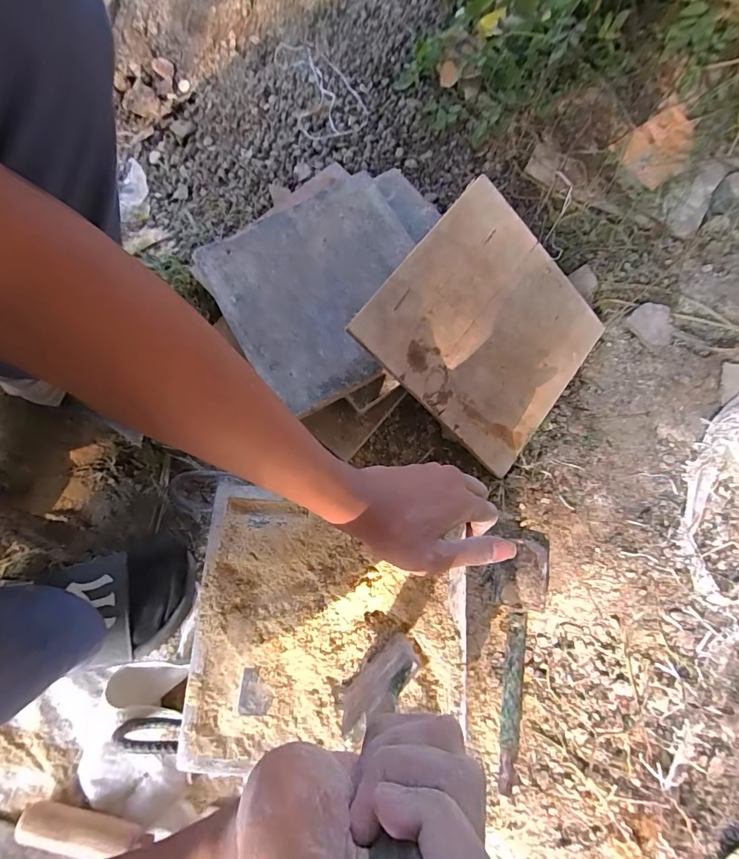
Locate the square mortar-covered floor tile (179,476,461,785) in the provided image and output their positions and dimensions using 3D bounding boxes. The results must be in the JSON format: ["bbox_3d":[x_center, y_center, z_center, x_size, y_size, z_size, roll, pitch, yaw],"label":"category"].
[{"bbox_3d":[-0.035,0.166,0.357,0.224,0.018,0.213,3,74,1],"label":"square mortar-covered floor tile"}]

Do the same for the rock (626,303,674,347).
[{"bbox_3d":[0.363,-0.136,0.540,0.053,0.013,0.054,0,74,0],"label":"rock"}]

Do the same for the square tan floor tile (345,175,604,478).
[{"bbox_3d":[0.139,-0.114,0.490,0.252,0.009,0.233,42,82,-17],"label":"square tan floor tile"}]

